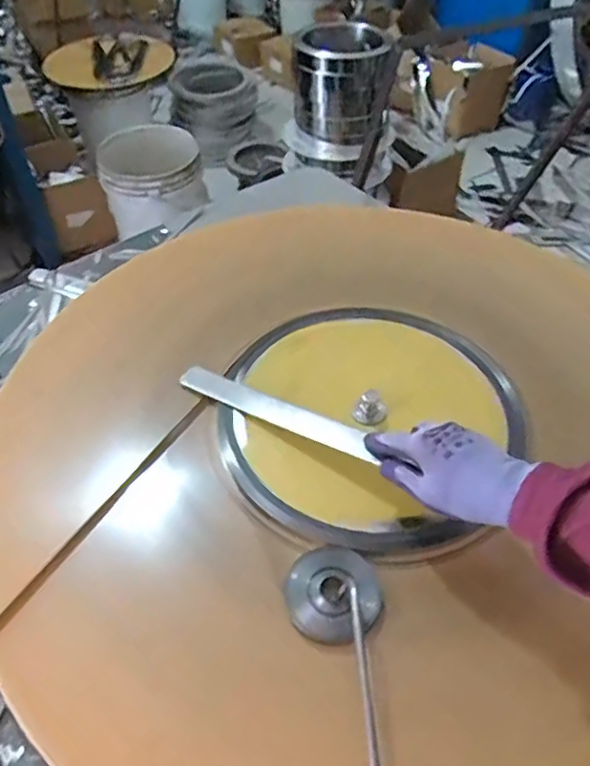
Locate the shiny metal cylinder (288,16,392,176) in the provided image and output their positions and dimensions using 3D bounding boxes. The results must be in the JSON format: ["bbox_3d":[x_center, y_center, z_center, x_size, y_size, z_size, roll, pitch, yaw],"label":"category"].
[{"bbox_3d":[0.110,-0.720,1.531,0.243,0.273,0.229,9,50,8],"label":"shiny metal cylinder"}]

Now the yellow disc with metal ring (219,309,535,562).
[{"bbox_3d":[0.084,0.031,0.645,0.324,0.059,0.319,-4,50,-3],"label":"yellow disc with metal ring"}]

